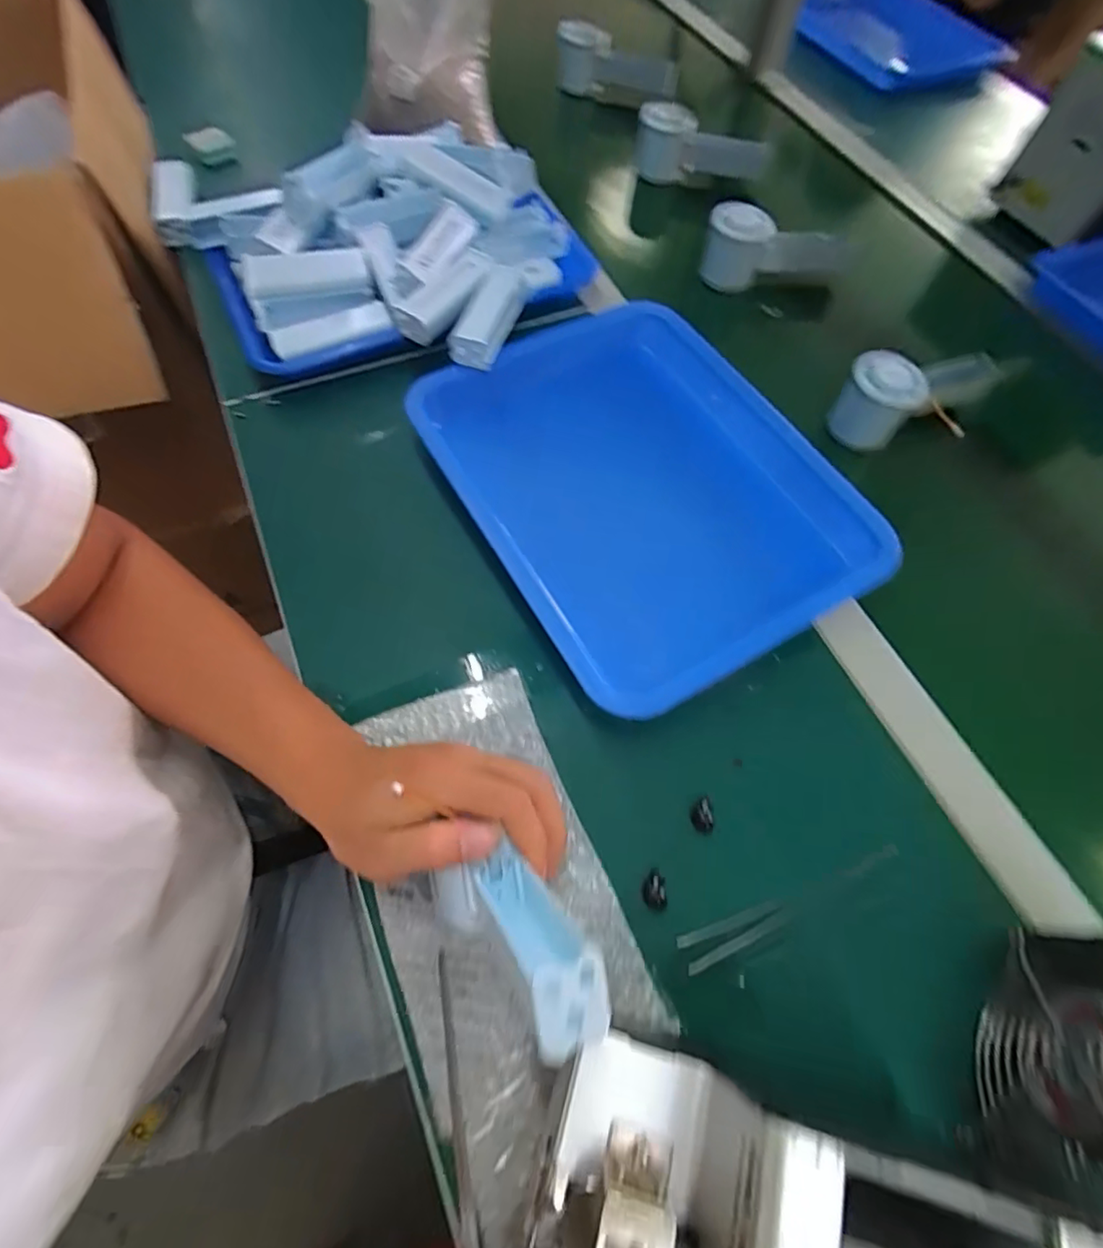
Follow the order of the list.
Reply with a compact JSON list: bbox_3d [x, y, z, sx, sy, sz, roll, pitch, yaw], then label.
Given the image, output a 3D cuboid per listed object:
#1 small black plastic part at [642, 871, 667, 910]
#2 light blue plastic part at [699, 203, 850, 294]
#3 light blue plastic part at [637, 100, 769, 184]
[{"bbox_3d":[0.060,0.155,0.332,0.013,0.010,0.019,-5,64,-6],"label":"small black plastic part"},{"bbox_3d":[0.227,-0.381,0.582,0.147,0.065,0.049,2,63,-3],"label":"light blue plastic part"},{"bbox_3d":[0.173,-0.550,0.666,0.144,0.060,0.061,27,65,10],"label":"light blue plastic part"}]

